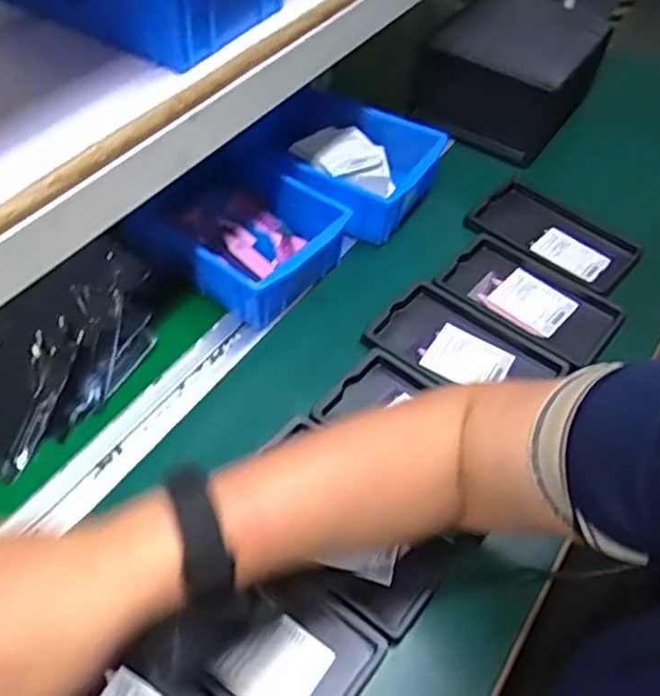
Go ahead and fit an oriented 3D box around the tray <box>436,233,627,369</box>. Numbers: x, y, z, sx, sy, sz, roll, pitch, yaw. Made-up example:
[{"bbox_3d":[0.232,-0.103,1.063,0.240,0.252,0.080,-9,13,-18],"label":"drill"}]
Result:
[{"bbox_3d":[0.187,-0.048,0.645,0.161,0.012,0.096,35,57,22],"label":"tray"}]

